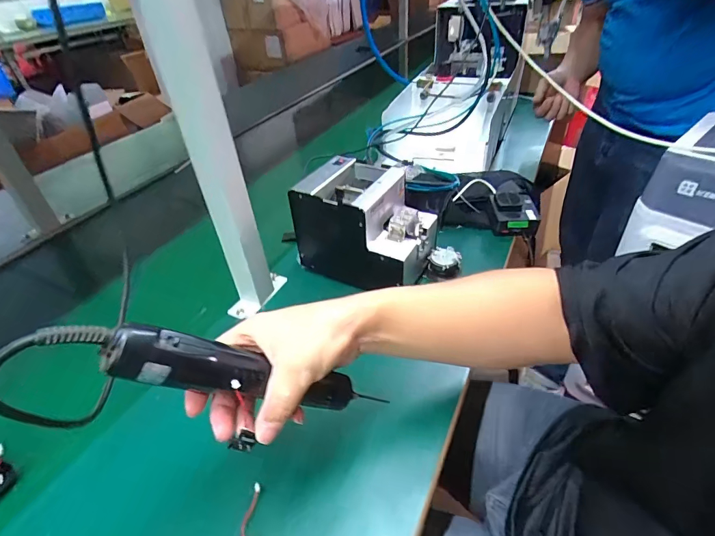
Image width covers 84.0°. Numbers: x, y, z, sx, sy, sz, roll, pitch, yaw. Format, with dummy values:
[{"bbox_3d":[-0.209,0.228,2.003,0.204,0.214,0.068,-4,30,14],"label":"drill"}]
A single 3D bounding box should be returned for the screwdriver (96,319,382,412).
[{"bbox_3d":[-0.079,0.092,0.326,0.231,0.032,0.028,26,21,-36],"label":"screwdriver"}]

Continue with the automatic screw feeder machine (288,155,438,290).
[{"bbox_3d":[0.012,-0.071,0.605,0.187,0.138,0.128,19,44,27],"label":"automatic screw feeder machine"}]

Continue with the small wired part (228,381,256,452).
[{"bbox_3d":[-0.091,0.115,0.306,0.019,0.062,0.008,1,15,7],"label":"small wired part"}]

